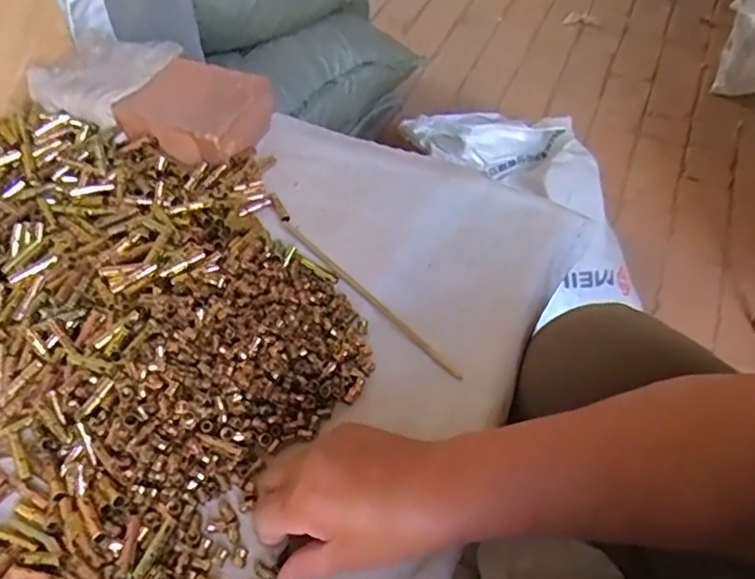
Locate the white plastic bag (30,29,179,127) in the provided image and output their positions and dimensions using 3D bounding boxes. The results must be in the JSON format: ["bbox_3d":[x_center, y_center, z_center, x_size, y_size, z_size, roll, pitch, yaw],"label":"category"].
[{"bbox_3d":[-0.291,-0.235,0.642,0.110,0.013,0.133,22,56,14],"label":"white plastic bag"}]

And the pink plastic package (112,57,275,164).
[{"bbox_3d":[-0.186,-0.188,0.635,0.120,0.043,0.117,21,55,13],"label":"pink plastic package"}]

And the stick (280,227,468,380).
[{"bbox_3d":[-0.010,0.004,0.521,0.008,0.004,0.216,-37,62,-25],"label":"stick"}]

